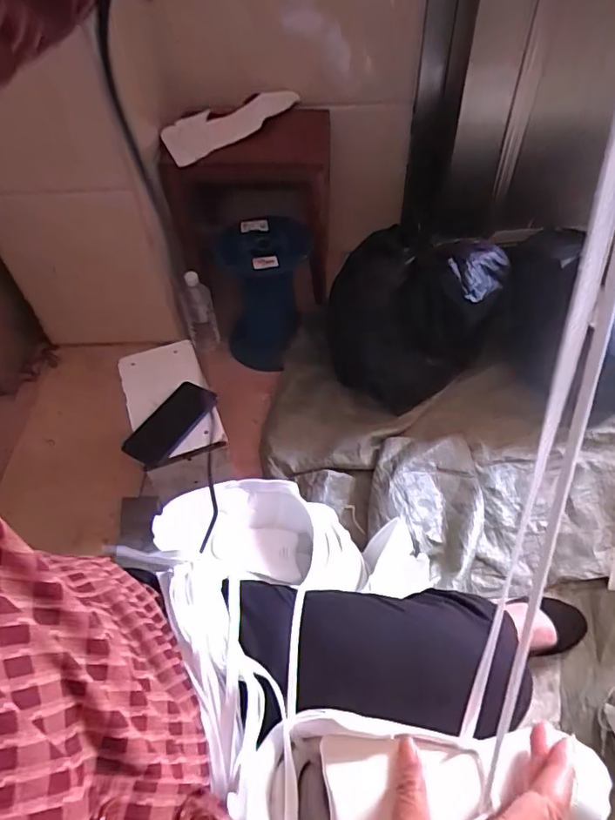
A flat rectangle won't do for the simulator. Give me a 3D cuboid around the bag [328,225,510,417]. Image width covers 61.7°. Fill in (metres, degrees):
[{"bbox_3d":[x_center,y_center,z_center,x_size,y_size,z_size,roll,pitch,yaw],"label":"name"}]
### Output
[{"bbox_3d":[0.214,-0.189,1.076,0.351,0.303,0.234,9,52,8],"label":"bag"}]

